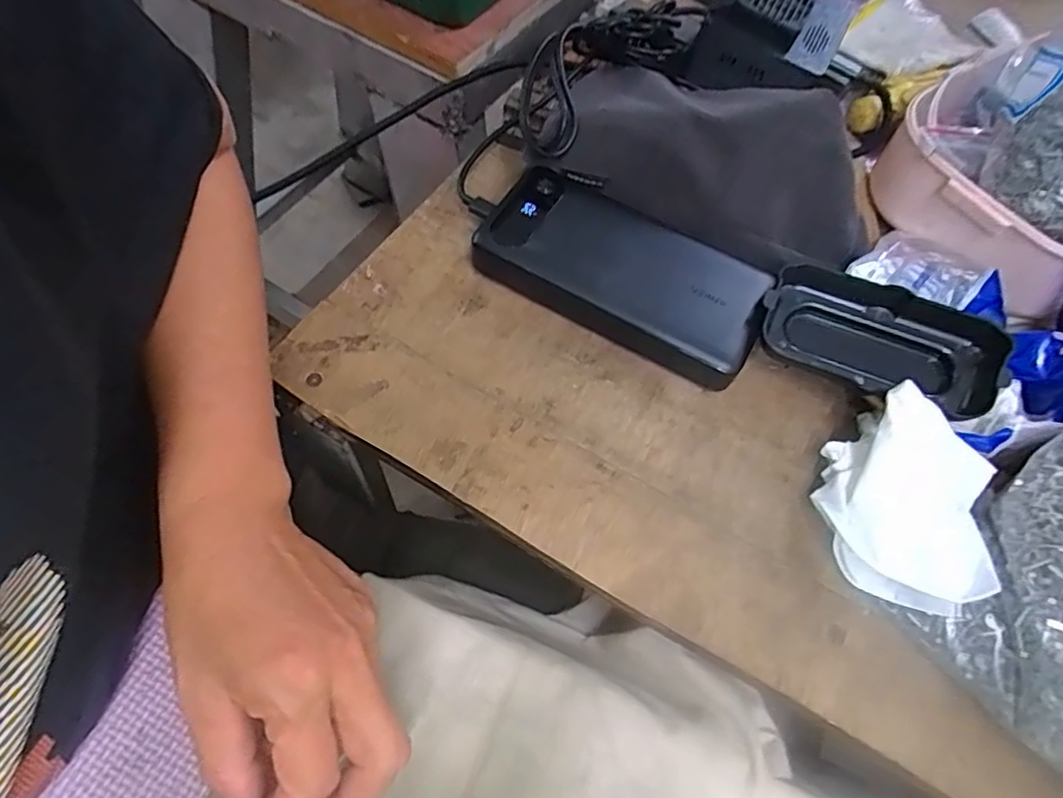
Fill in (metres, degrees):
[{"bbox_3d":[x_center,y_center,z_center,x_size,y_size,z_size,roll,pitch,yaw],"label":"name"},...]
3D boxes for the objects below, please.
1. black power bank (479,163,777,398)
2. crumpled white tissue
[{"bbox_3d":[0.048,-0.070,0.340,0.153,0.026,0.071,28,67,11],"label":"black power bank"},{"bbox_3d":[0.166,0.045,0.278,0.072,0.048,0.078,38,66,14],"label":"crumpled white tissue"}]

